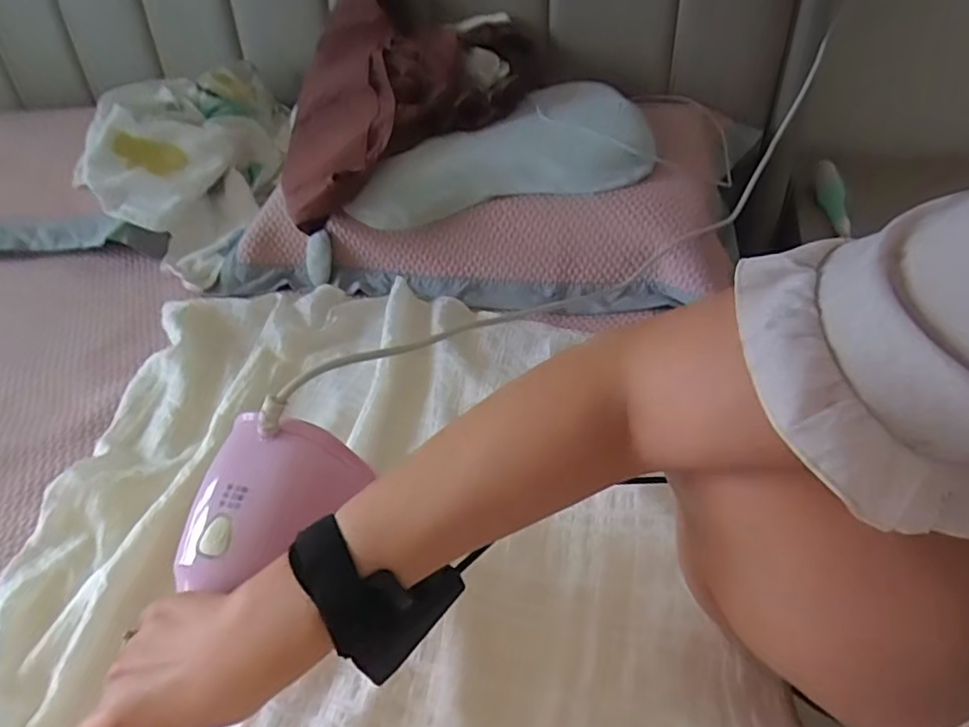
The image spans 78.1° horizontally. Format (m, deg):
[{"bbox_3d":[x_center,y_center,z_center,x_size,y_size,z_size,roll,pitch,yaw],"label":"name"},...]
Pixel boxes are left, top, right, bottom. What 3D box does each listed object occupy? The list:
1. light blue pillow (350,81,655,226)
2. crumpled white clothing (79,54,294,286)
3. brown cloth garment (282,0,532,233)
[{"bbox_3d":[0.017,-0.243,0.687,0.325,0.111,0.095,-2,41,4],"label":"light blue pillow"},{"bbox_3d":[-0.412,-0.279,0.823,0.210,0.146,0.319,5,43,11],"label":"crumpled white clothing"},{"bbox_3d":[-0.135,-0.363,0.752,0.295,0.168,0.322,-18,43,-15],"label":"brown cloth garment"}]

